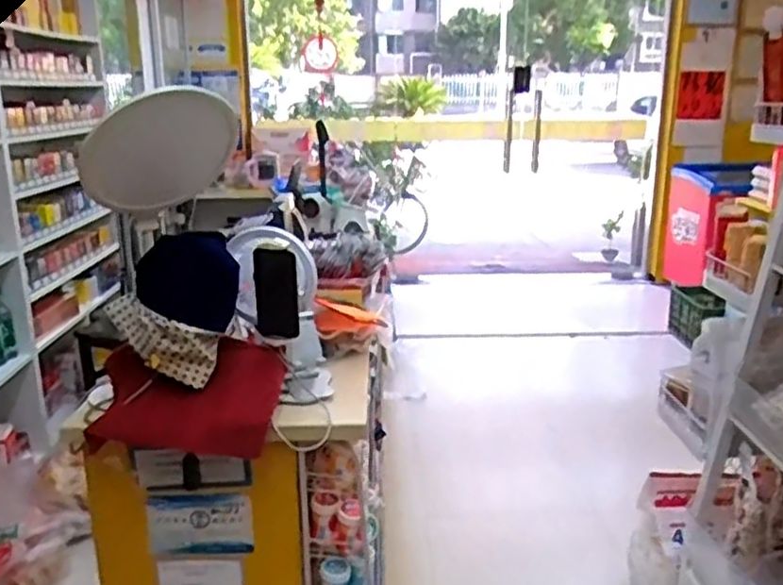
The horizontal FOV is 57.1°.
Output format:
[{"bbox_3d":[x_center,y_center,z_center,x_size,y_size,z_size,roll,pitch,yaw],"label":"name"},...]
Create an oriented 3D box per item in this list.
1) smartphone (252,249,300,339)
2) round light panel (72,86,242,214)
[{"bbox_3d":[-0.201,0.004,1.239,0.080,0.166,0.011,9,27,17],"label":"smartphone"},{"bbox_3d":[-0.360,-0.216,1.123,0.241,0.177,0.052,-5,17,-18],"label":"round light panel"}]

